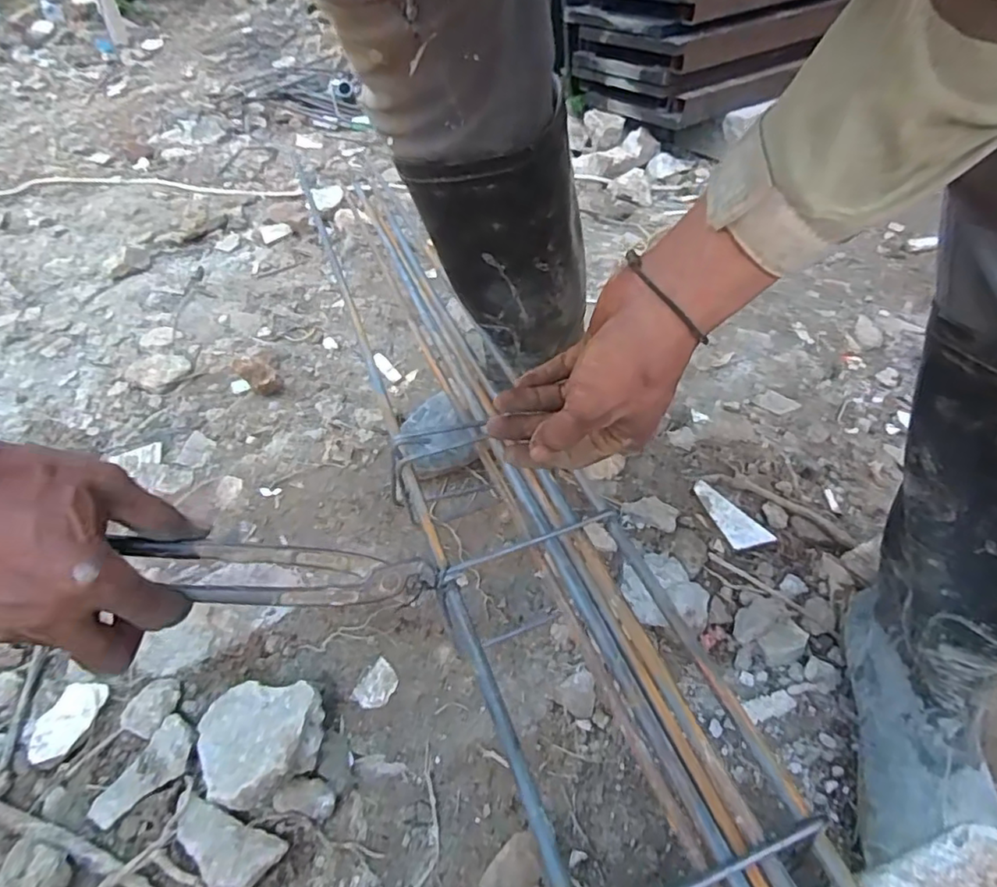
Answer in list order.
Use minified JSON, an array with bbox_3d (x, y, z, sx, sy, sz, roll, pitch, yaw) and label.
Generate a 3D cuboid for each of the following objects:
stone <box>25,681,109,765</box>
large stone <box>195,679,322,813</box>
[{"bbox_3d":[-0.393,0.252,0.540,0.041,0.010,0.069,9,51,13],"label":"stone"},{"bbox_3d":[-0.206,0.251,0.499,0.111,0.048,0.097,4,47,7],"label":"large stone"}]

